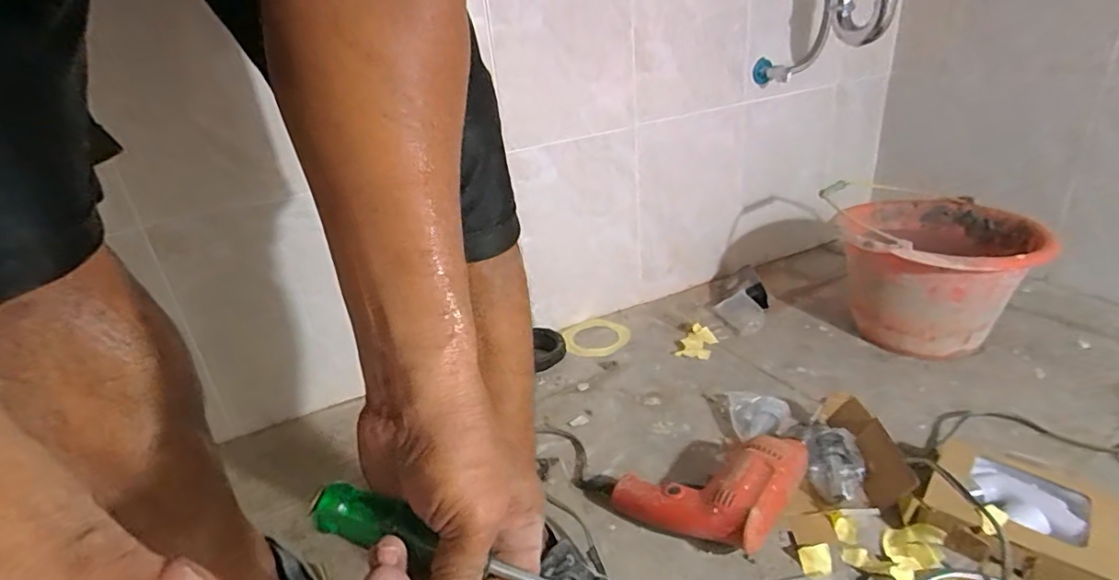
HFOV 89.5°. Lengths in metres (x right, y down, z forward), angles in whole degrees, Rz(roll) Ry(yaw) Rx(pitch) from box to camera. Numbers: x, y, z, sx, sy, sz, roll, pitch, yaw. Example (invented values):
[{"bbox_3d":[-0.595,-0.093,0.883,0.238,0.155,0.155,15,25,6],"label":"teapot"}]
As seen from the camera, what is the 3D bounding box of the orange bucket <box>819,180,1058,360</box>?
[{"bbox_3d":[0.593,-0.027,0.940,0.263,0.198,0.282,3,28,18],"label":"orange bucket"}]

